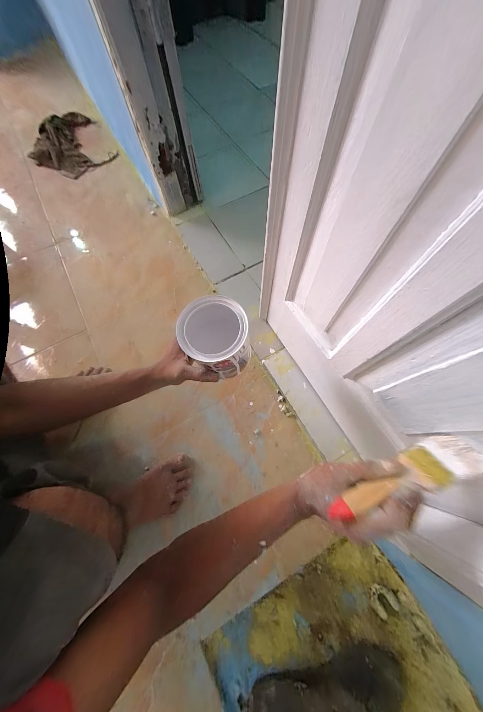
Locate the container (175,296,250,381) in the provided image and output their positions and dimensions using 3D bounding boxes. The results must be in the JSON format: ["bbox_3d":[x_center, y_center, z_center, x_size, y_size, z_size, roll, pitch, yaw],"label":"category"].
[{"bbox_3d":[-0.041,-0.022,0.381,0.100,0.117,0.099,0,70,1],"label":"container"}]

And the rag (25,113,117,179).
[{"bbox_3d":[-0.807,-0.983,1.043,0.340,0.047,0.469,-35,72,-10],"label":"rag"}]

